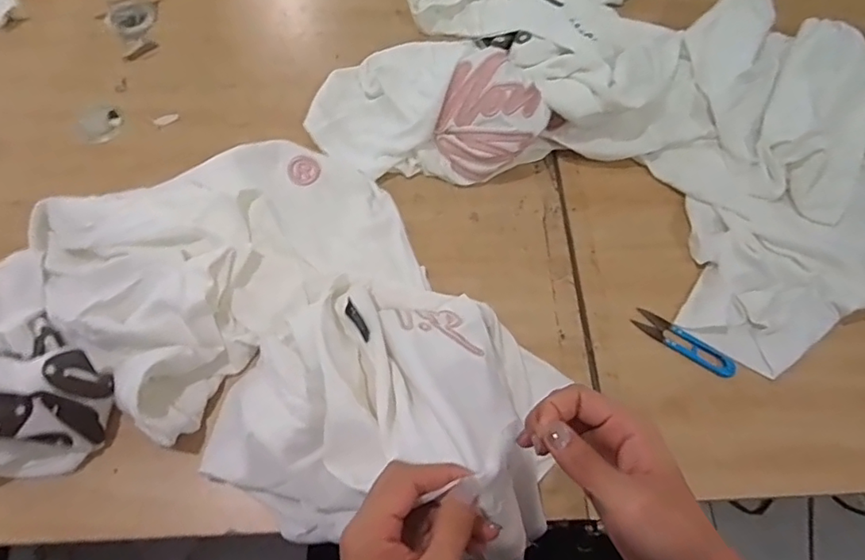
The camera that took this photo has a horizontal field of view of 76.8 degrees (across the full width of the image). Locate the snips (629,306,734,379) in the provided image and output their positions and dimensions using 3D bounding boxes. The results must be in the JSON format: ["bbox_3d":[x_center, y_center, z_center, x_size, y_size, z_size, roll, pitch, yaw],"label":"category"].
[{"bbox_3d":[0.288,0.073,0.625,0.119,0.006,0.031,34,67,13],"label":"snips"}]

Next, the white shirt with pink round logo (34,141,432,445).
[{"bbox_3d":[-0.221,-0.034,0.611,0.361,0.072,0.282,-35,70,-18],"label":"white shirt with pink round logo"}]

